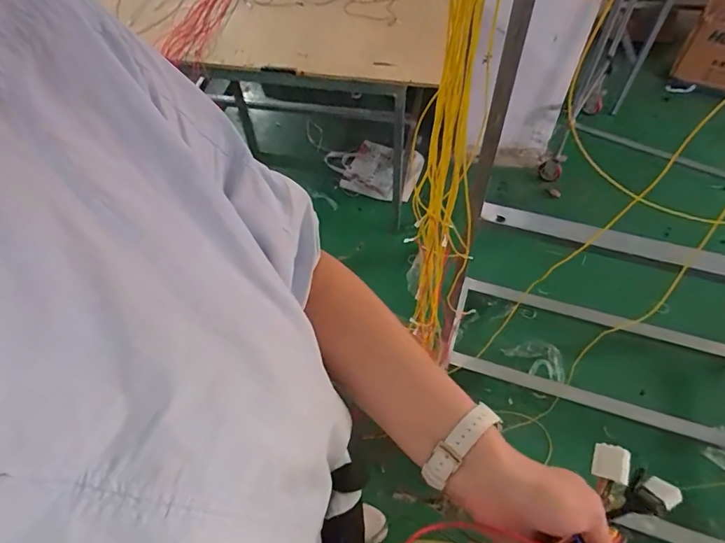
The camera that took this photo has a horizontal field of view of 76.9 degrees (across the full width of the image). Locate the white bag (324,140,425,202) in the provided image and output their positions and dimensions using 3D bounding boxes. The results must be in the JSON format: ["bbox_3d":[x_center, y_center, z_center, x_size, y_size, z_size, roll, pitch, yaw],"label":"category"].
[{"bbox_3d":[0.035,-0.438,1.947,0.440,0.054,0.228,22,89,22],"label":"white bag"}]

